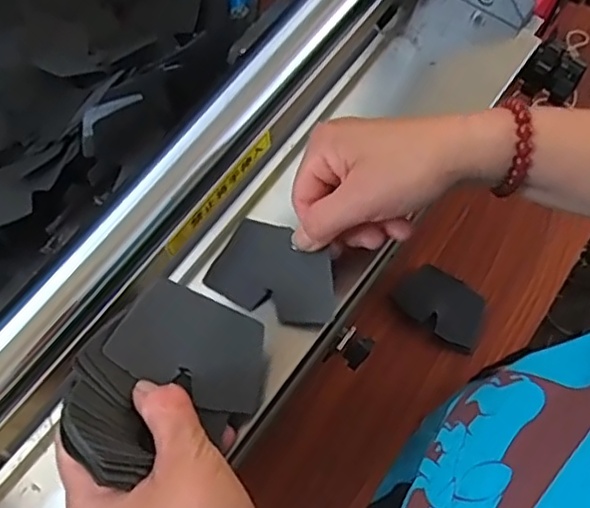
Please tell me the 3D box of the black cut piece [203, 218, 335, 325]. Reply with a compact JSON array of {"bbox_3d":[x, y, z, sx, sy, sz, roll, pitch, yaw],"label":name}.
[{"bbox_3d":[-0.011,0.011,0.406,0.082,0.008,0.053,21,94,22],"label":"black cut piece"}]

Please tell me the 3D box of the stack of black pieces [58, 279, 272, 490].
[{"bbox_3d":[-0.065,0.064,0.332,0.079,0.070,0.097,18,69,9],"label":"stack of black pieces"}]

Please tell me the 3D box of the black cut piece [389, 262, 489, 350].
[{"bbox_3d":[0.137,0.046,0.604,0.079,0.004,0.055,37,69,8],"label":"black cut piece"}]

